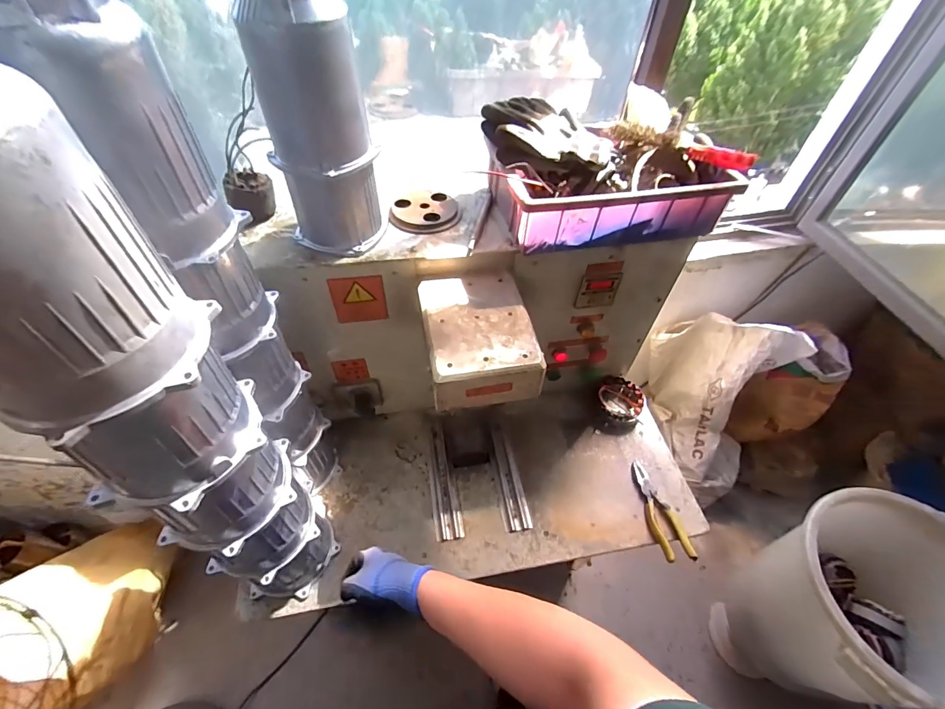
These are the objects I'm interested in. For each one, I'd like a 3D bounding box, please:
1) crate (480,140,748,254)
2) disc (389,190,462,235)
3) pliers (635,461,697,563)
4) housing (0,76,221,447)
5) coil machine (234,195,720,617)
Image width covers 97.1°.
[{"bbox_3d":[0.218,-0.267,0.687,0.355,0.106,0.199,-11,51,-9],"label":"crate"},{"bbox_3d":[-0.076,-0.242,0.703,0.108,0.021,0.104,0,51,0],"label":"disc"},{"bbox_3d":[0.367,0.296,0.808,0.061,0.025,0.196,-2,51,-2],"label":"pliers"},{"bbox_3d":[-0.274,-0.060,0.245,0.104,0.219,0.102,-10,51,-8],"label":"housing"},{"bbox_3d":[0.020,0.064,0.726,0.772,0.456,0.490,-9,51,-8],"label":"coil machine"}]

